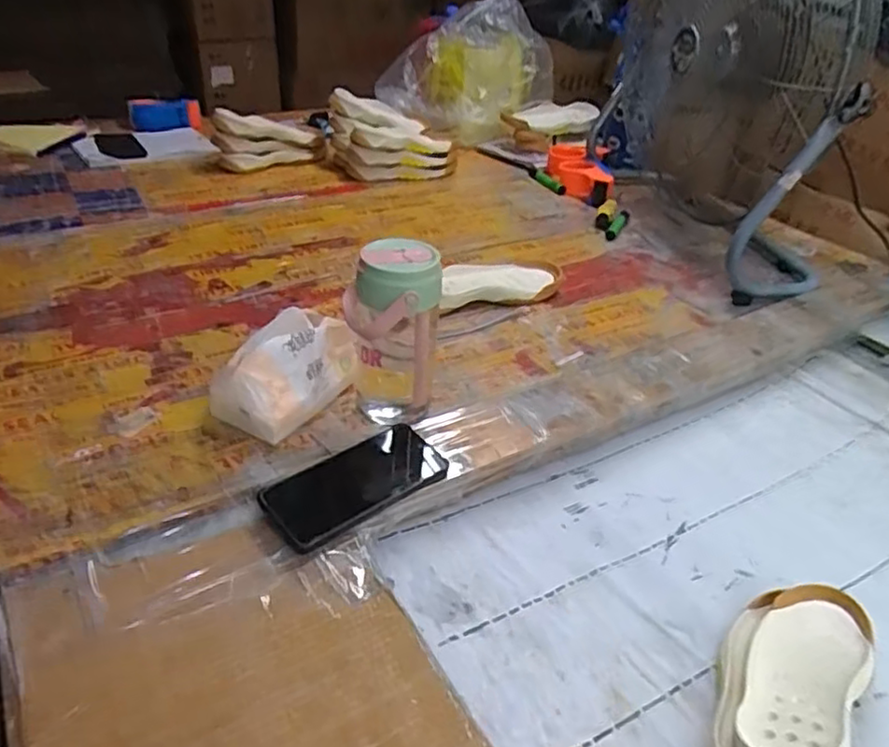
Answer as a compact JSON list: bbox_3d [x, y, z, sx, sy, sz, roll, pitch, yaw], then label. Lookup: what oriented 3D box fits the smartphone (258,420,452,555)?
[{"bbox_3d":[-0.080,0.098,0.620,0.172,0.018,0.081,-21,45,-37],"label":"smartphone"}]

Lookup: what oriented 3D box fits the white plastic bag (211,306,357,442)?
[{"bbox_3d":[-0.158,-0.002,0.703,0.069,0.097,0.155,24,39,23],"label":"white plastic bag"}]

